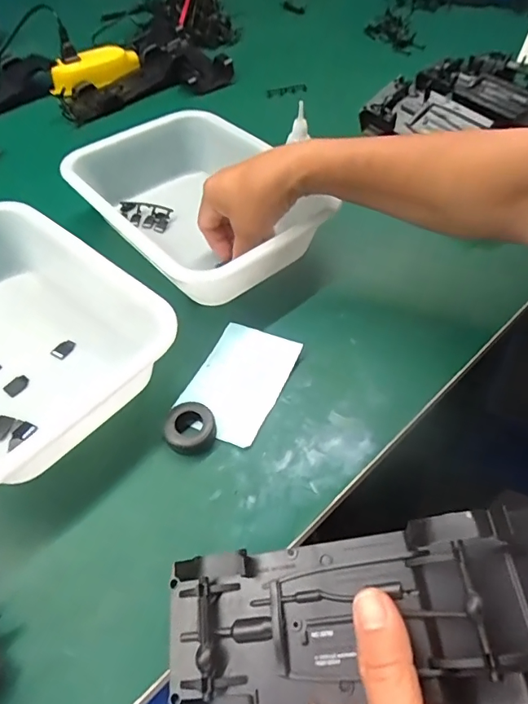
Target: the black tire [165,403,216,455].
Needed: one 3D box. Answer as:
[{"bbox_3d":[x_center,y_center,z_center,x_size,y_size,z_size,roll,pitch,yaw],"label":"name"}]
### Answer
[{"bbox_3d":[-0.053,0.055,0.339,0.034,0.018,0.035,0,52,0],"label":"black tire"}]

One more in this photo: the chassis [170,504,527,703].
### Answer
[{"bbox_3d":[0.043,0.122,0.219,0.191,0.026,0.075,-16,51,15],"label":"chassis"}]

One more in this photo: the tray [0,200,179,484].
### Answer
[{"bbox_3d":[-0.205,-0.013,0.363,0.240,0.061,0.181,36,60,24],"label":"tray"}]

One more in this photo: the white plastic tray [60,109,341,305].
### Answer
[{"bbox_3d":[-0.076,-0.154,0.477,0.181,0.071,0.216,-35,60,-24],"label":"white plastic tray"}]

